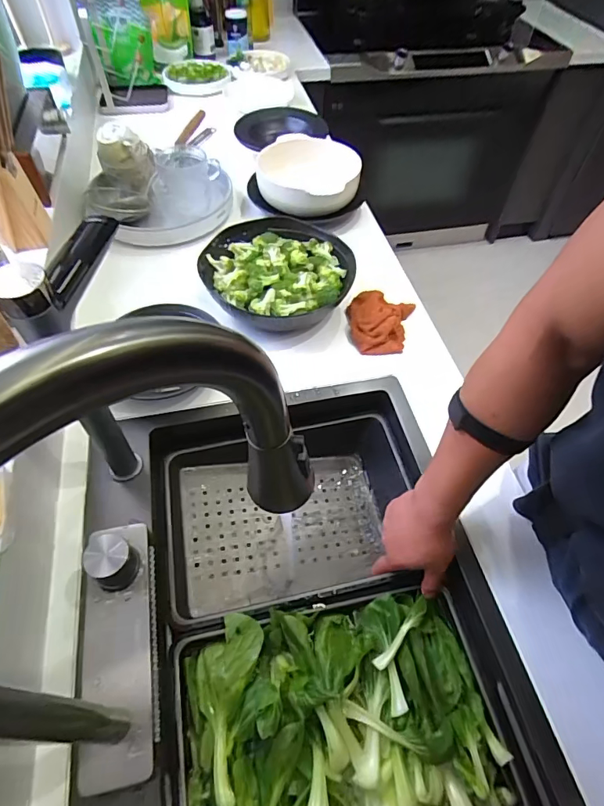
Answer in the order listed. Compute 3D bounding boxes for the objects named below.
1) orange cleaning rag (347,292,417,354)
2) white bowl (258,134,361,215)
[{"bbox_3d":[0.128,-0.138,0.763,0.105,0.043,0.116,11,54,6],"label":"orange cleaning rag"},{"bbox_3d":[0.006,-0.468,0.952,0.185,0.086,0.197,1,53,-1],"label":"white bowl"}]

